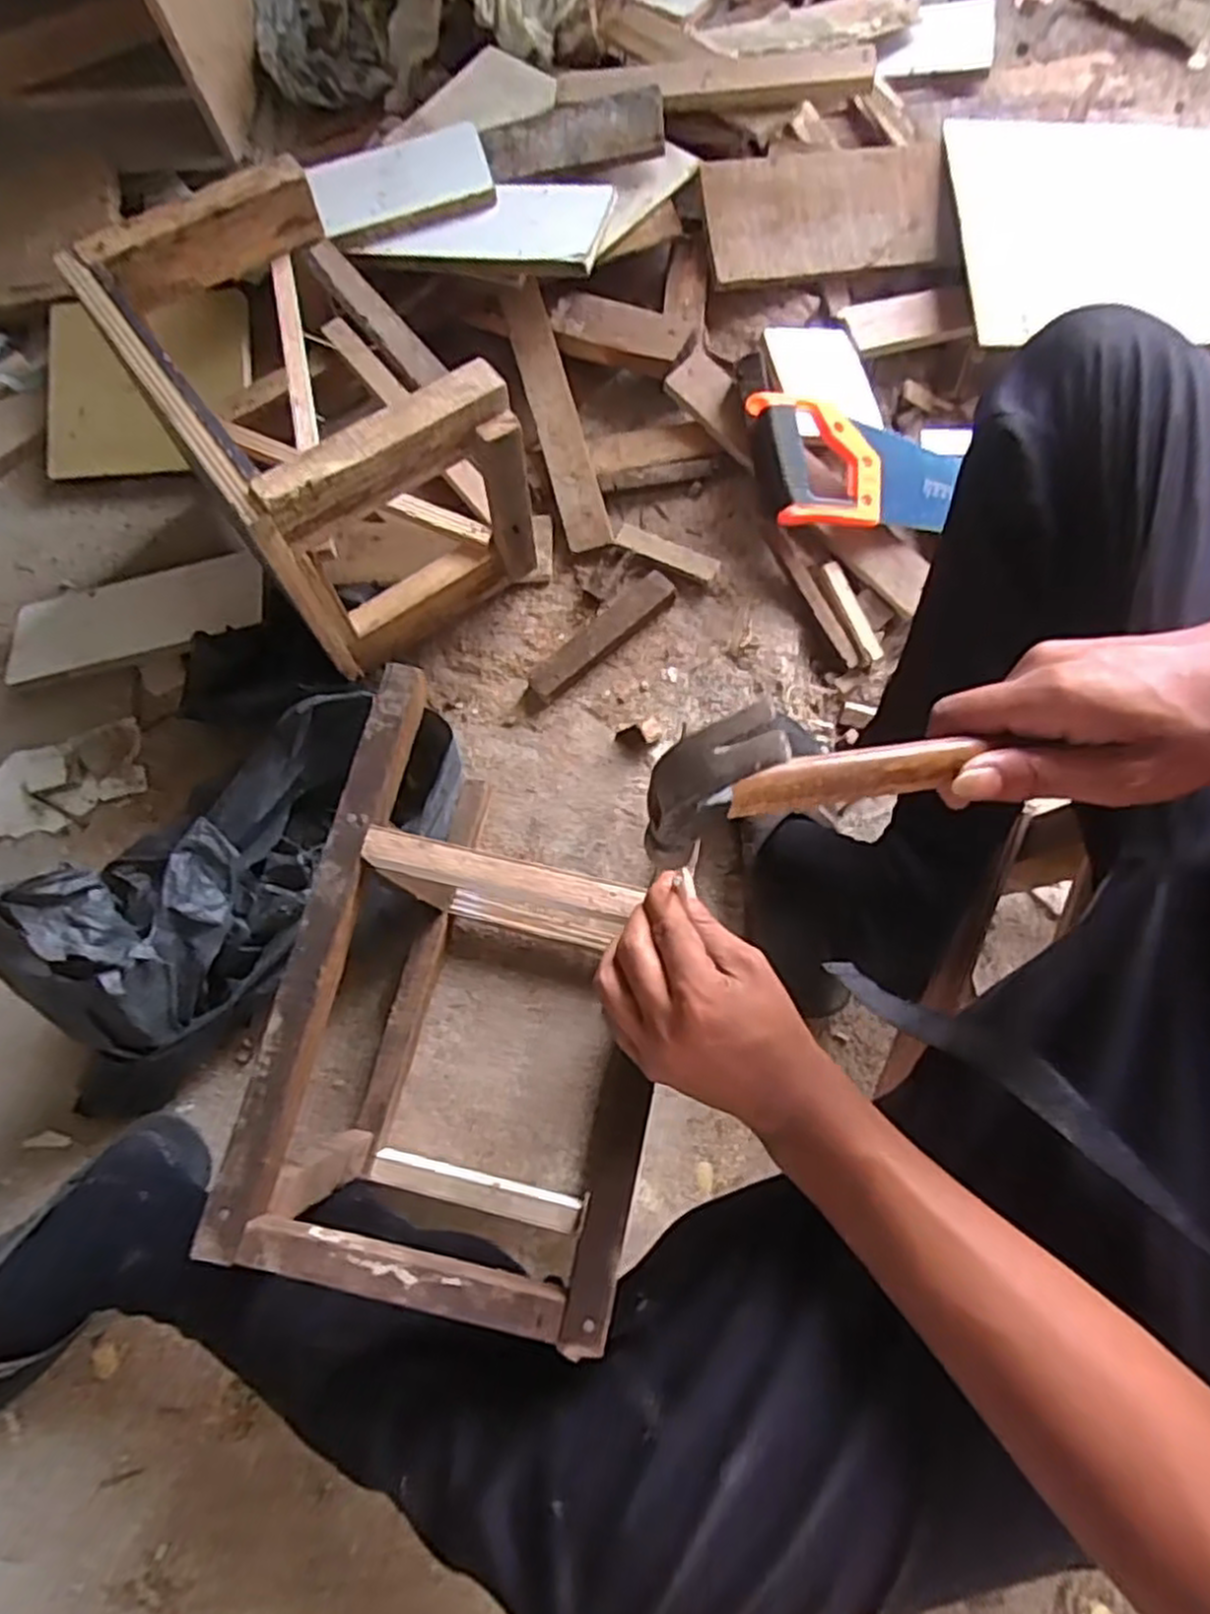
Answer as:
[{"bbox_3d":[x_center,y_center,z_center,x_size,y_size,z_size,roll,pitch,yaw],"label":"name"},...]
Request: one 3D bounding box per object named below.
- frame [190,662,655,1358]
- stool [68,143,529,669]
[{"bbox_3d":[-0.066,0.126,0.540,0.213,0.248,0.324,13,75,5],"label":"frame"},{"bbox_3d":[-0.244,-0.338,0.678,0.221,0.207,0.338,-35,76,-8],"label":"stool"}]

